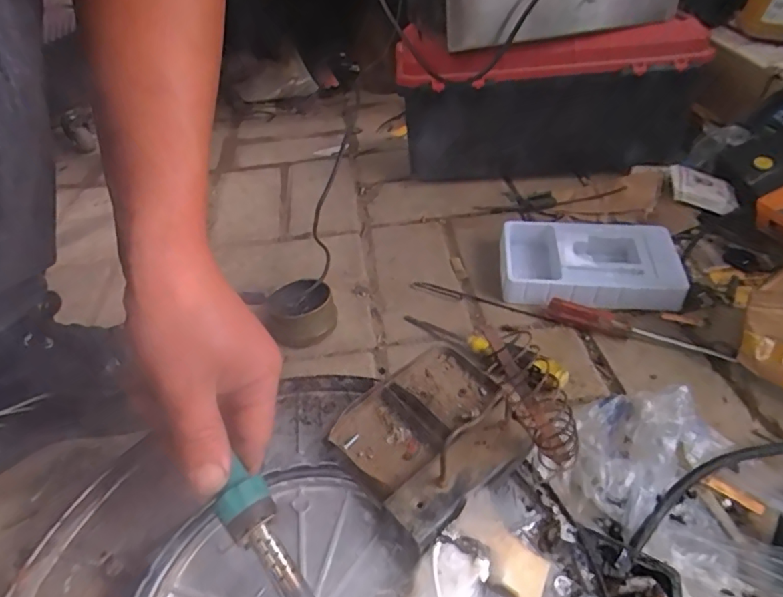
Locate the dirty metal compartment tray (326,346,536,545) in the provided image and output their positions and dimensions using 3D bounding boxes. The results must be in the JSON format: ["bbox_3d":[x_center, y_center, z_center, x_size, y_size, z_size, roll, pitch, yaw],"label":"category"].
[{"bbox_3d":[0.026,0.085,0.347,0.113,0.030,0.105,-30,47,-26],"label":"dirty metal compartment tray"}]

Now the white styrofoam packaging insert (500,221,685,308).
[{"bbox_3d":[0.209,-0.037,0.568,0.177,0.036,0.114,0,41,7],"label":"white styrofoam packaging insert"}]

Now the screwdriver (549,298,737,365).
[{"bbox_3d":[0.229,0.029,0.501,0.161,0.015,0.022,13,44,20],"label":"screwdriver"}]

